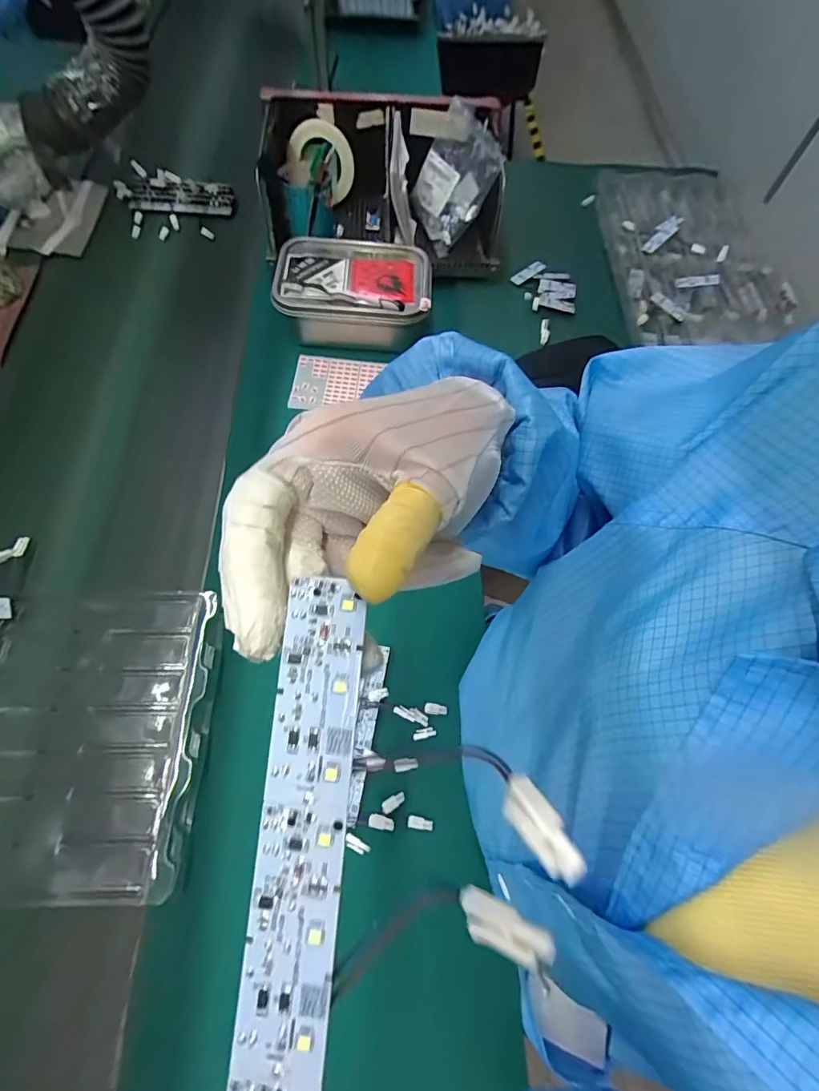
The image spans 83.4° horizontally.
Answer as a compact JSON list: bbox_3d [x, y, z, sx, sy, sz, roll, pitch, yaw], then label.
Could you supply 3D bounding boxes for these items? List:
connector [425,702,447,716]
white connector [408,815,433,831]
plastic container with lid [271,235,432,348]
[{"bbox_3d":[0.031,0.193,0.541,0.027,0.004,0.012,8,66,1],"label":"connector"},{"bbox_3d":[0.011,0.298,0.492,0.027,0.004,0.011,15,66,4],"label":"white connector"},{"bbox_3d":[-0.087,-0.410,0.750,0.233,0.086,0.165,5,66,0],"label":"plastic container with lid"}]

